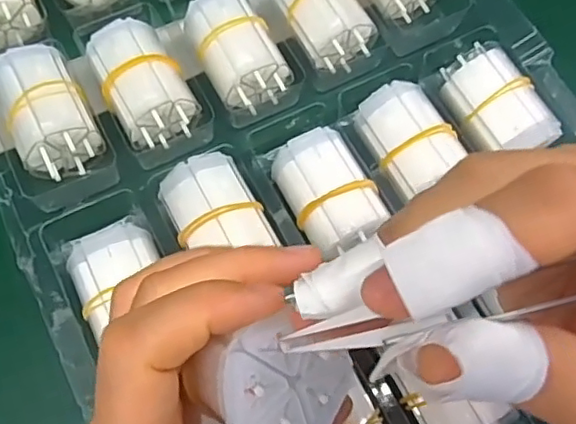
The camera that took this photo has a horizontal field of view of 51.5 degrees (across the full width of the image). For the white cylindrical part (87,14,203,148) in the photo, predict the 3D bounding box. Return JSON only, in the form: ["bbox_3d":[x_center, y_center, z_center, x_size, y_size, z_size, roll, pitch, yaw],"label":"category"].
[{"bbox_3d":[-0.074,-0.064,0.310,0.039,0.038,0.061,-26,71,-12],"label":"white cylindrical part"}]

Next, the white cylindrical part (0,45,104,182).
[{"bbox_3d":[-0.120,-0.049,0.300,0.038,0.039,0.062,-27,72,-12],"label":"white cylindrical part"}]

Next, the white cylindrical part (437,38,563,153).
[{"bbox_3d":[0.108,-0.053,0.312,0.040,0.037,0.060,-27,72,-12],"label":"white cylindrical part"}]

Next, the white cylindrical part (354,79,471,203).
[{"bbox_3d":[0.059,-0.034,0.303,0.037,0.035,0.054,-28,72,-12],"label":"white cylindrical part"}]

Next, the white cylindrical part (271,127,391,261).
[{"bbox_3d":[0.020,-0.007,0.291,0.042,0.035,0.059,-27,72,-12],"label":"white cylindrical part"}]

